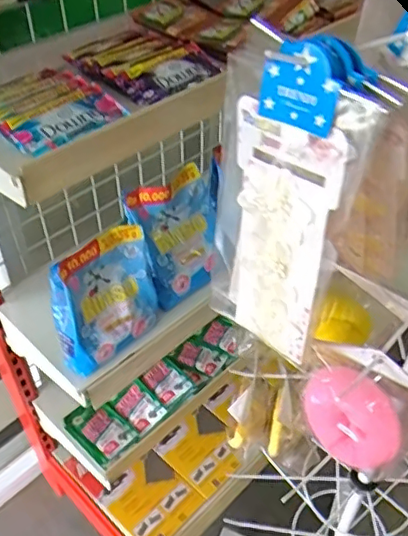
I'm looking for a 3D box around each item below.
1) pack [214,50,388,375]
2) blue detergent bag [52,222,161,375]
[{"bbox_3d":[0.047,-0.033,0.381,0.023,0.224,0.095,-30,53,-29],"label":"pack"},{"bbox_3d":[-0.126,0.042,0.743,0.147,0.161,0.057,-34,55,-29],"label":"blue detergent bag"}]

